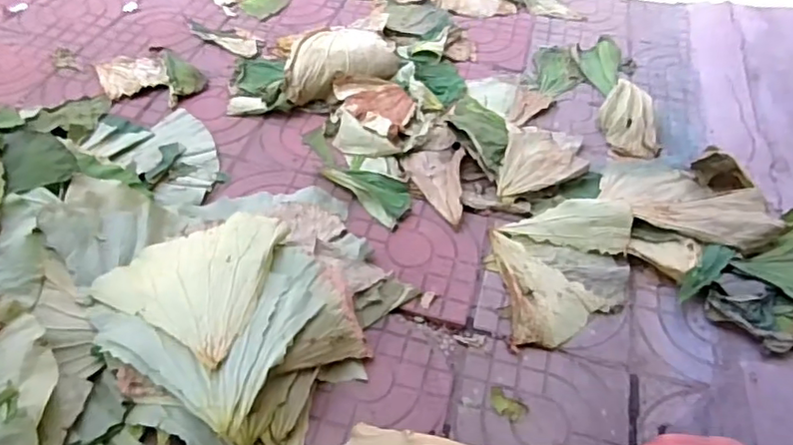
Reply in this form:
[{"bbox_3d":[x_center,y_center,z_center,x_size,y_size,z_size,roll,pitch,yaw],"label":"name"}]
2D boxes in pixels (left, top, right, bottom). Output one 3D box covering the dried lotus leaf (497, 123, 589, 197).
[{"bbox_3d":[0.342,-0.150,1.383,0.186,0.051,0.249,10,48,7],"label":"dried lotus leaf"}]

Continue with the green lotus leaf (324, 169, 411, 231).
[{"bbox_3d":[-0.057,-0.079,1.329,0.209,0.027,0.113,30,54,23],"label":"green lotus leaf"}]

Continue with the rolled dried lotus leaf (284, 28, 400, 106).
[{"bbox_3d":[-0.149,-0.424,1.570,0.311,0.105,0.186,-8,50,-13],"label":"rolled dried lotus leaf"}]

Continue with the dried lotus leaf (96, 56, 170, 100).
[{"bbox_3d":[-0.705,-0.401,1.596,0.163,0.019,0.177,-25,53,-22],"label":"dried lotus leaf"}]

